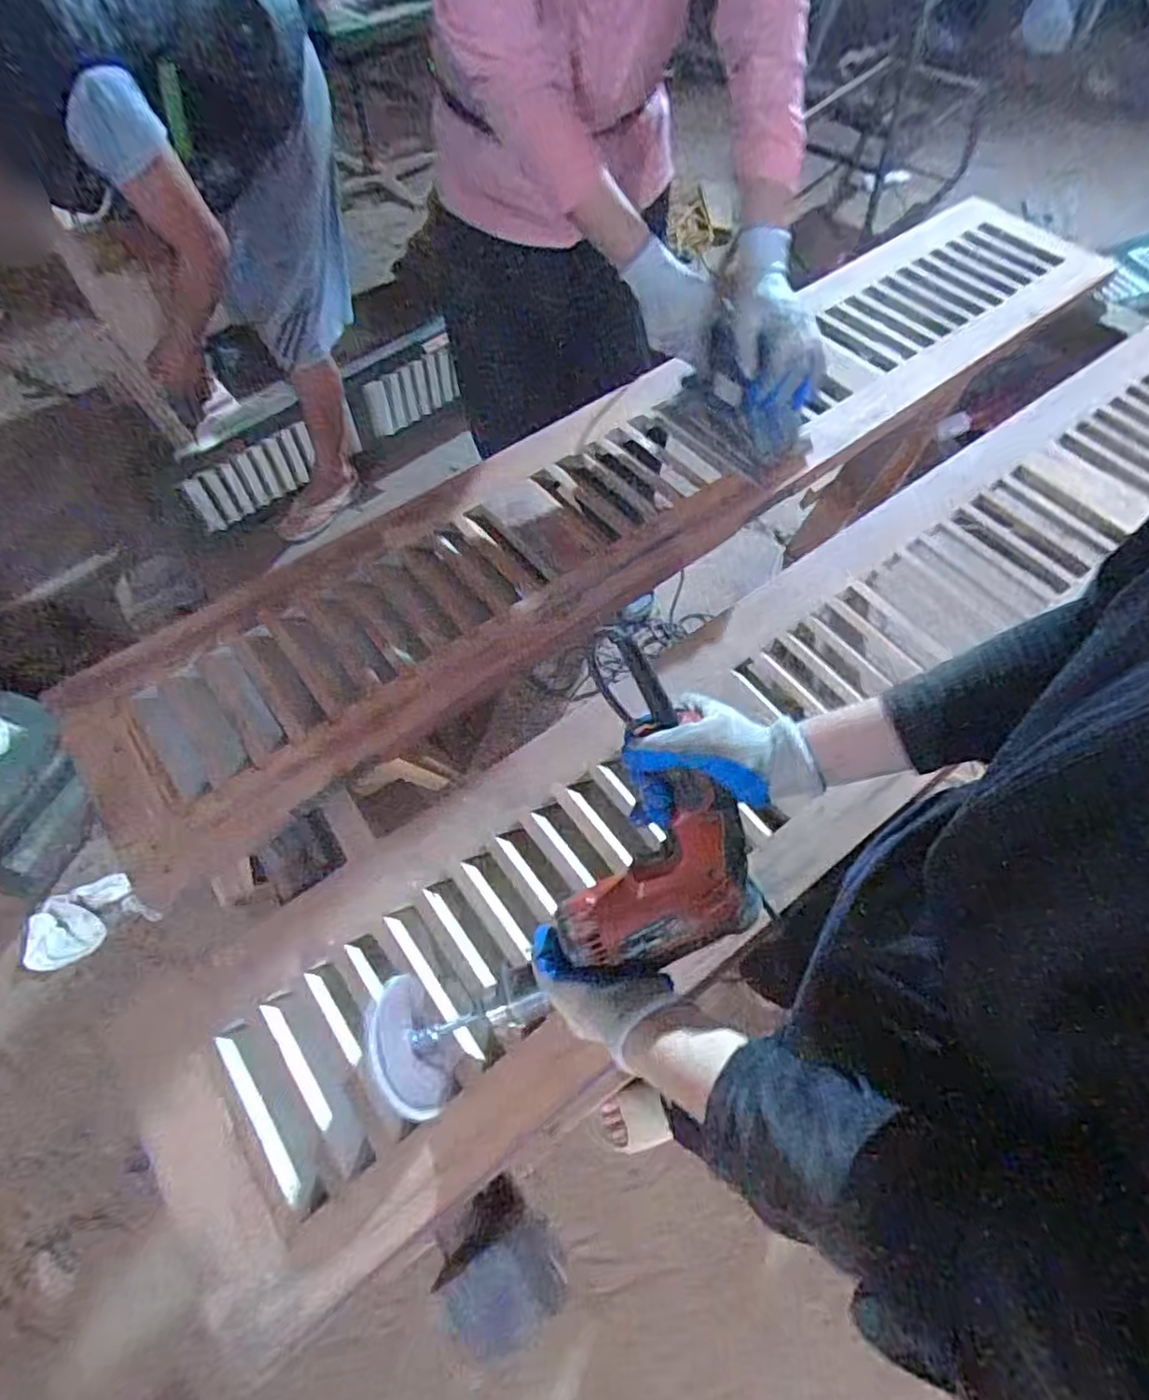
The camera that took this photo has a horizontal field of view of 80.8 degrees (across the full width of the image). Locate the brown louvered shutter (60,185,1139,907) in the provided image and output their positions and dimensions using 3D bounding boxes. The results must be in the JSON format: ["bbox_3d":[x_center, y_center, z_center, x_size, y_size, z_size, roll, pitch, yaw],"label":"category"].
[{"bbox_3d":[0.118,-0.318,0.889,1.516,0.037,0.297,-34,67,-15],"label":"brown louvered shutter"}]

